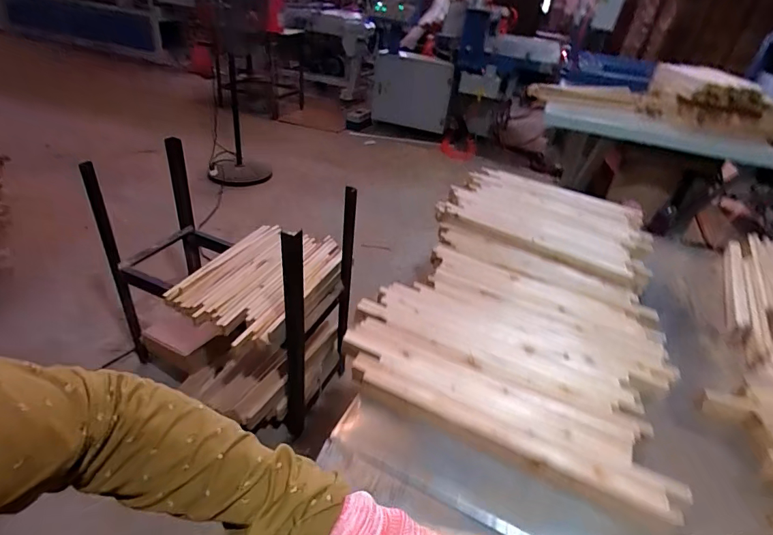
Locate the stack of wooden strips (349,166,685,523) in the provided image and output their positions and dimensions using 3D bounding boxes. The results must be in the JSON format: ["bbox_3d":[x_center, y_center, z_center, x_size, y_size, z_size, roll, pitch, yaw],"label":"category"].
[{"bbox_3d":[0.368,-0.004,1.038,0.581,0.057,1.074,19,37,16],"label":"stack of wooden strips"}]

